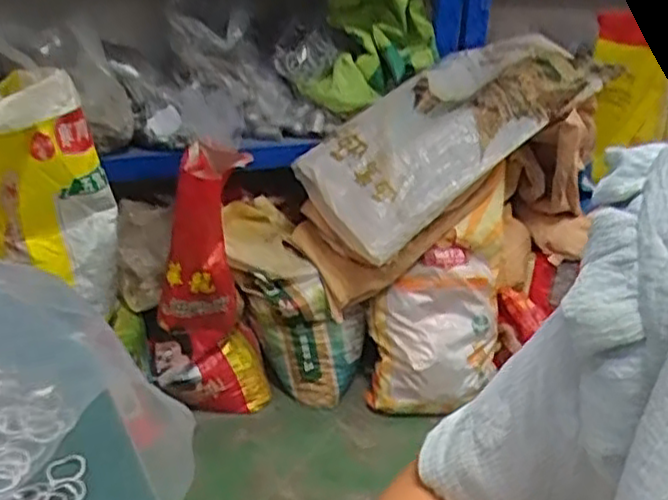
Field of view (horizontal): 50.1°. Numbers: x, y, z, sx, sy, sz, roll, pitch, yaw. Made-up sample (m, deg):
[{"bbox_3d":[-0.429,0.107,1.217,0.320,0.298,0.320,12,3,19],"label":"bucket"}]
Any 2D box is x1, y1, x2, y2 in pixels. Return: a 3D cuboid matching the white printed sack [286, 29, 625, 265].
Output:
[{"bbox_3d":[0.278,-0.309,1.794,0.740,0.150,0.438,-33,45,-9],"label":"white printed sack"}]

